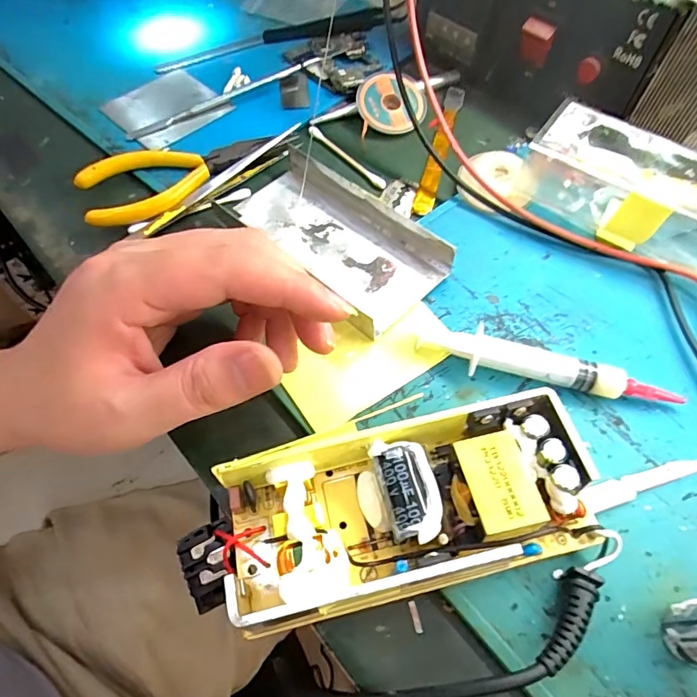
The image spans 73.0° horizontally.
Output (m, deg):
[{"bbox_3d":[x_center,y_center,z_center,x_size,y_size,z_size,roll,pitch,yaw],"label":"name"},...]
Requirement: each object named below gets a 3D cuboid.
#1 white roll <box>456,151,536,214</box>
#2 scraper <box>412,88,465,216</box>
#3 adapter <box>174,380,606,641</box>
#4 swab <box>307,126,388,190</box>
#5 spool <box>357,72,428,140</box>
[{"bbox_3d":[0.081,-0.095,0.267,0.034,0.017,0.036,-1,60,1],"label":"white roll"},{"bbox_3d":[0.058,-0.128,0.297,0.011,0.008,0.119,14,61,9],"label":"scraper"},{"bbox_3d":[0.012,0.060,0.175,0.153,0.030,0.060,-12,60,-6],"label":"adapter"},{"bbox_3d":[-0.001,-0.120,0.293,0.007,0.007,0.067,-39,66,-18],"label":"swab"},{"bbox_3d":[0.027,-0.158,0.304,0.044,0.013,0.044,2,78,-7],"label":"spool"}]

